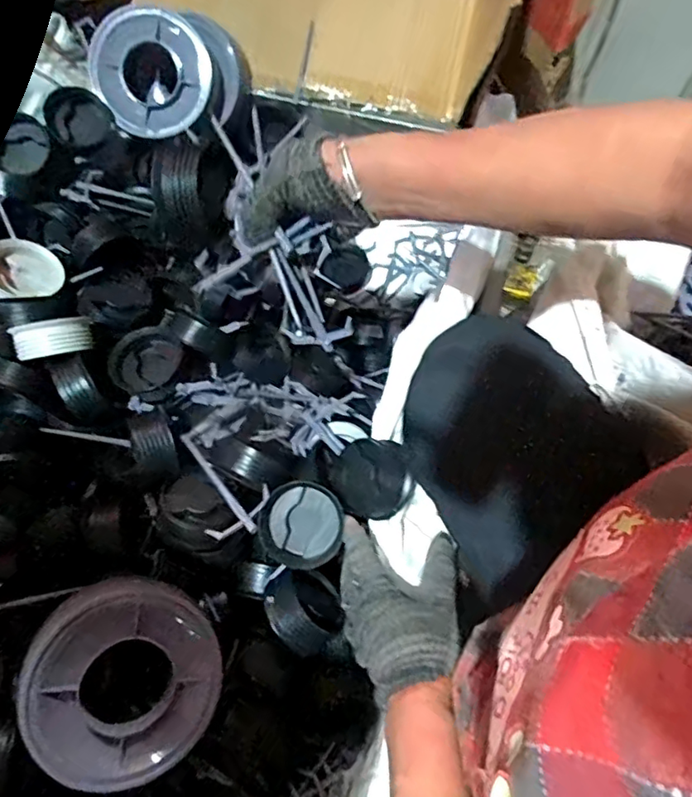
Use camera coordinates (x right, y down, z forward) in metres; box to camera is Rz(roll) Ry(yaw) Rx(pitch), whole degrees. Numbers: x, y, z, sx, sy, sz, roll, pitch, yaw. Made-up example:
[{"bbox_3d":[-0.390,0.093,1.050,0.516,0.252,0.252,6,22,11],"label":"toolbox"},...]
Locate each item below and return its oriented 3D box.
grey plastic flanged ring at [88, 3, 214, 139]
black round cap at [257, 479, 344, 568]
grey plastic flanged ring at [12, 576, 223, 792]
[{"bbox_3d":[-0.245,-0.413,0.724,0.151,0.140,0.039,-20,30,-8],"label":"grey plastic flanged ring"},{"bbox_3d":[-0.039,0.114,0.514,0.073,0.034,0.069,0,65,-1],"label":"black round cap"},{"bbox_3d":[-0.184,0.229,0.473,0.152,0.044,0.152,9,66,-22],"label":"grey plastic flanged ring"}]

